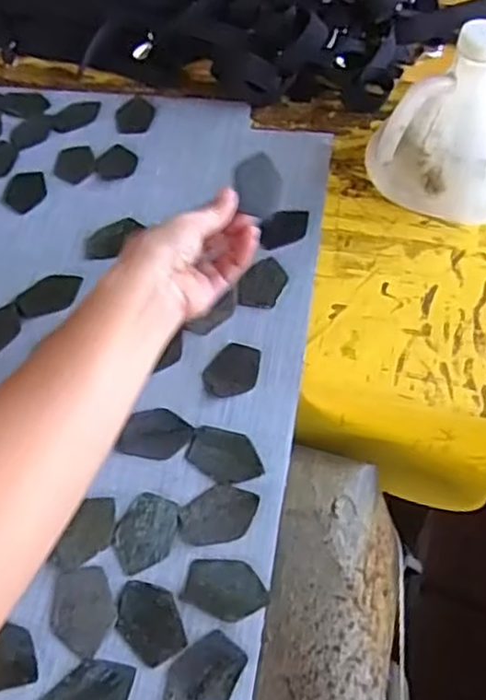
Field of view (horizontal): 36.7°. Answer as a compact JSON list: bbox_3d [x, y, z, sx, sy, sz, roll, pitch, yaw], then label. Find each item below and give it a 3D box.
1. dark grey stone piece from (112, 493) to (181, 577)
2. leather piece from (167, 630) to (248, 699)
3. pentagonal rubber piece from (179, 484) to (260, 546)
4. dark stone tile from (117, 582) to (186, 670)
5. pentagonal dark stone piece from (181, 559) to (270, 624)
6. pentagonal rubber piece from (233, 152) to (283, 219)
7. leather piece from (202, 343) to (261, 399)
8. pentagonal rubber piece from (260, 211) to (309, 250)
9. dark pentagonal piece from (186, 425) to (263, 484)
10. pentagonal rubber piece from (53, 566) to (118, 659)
[{"bbox_3d":[-0.065,0.122,0.488,0.036,0.006,0.052,15,56,13],"label":"dark grey stone piece"},{"bbox_3d":[-0.023,0.198,0.443,0.052,0.004,0.036,-38,61,-22],"label":"leather piece"},{"bbox_3d":[-0.016,0.111,0.495,0.053,0.004,0.037,-31,59,-19],"label":"pentagonal rubber piece"},{"bbox_3d":[-0.059,0.170,0.462,0.037,0.007,0.051,-30,59,-18],"label":"dark stone tile"},{"bbox_3d":[-0.011,0.154,0.472,0.052,0.004,0.036,11,55,9],"label":"pentagonal dark stone piece"},{"bbox_3d":[0.013,-0.121,0.543,0.032,0.009,0.044,-24,96,-2],"label":"pentagonal rubber piece"},{"bbox_3d":[-0.007,0.016,0.558,0.037,0.005,0.053,28,60,20],"label":"leather piece"},{"bbox_3d":[0.037,-0.109,0.646,0.053,0.006,0.033,-24,57,-15],"label":"pentagonal rubber piece"},{"bbox_3d":[-0.012,0.075,0.518,0.052,0.004,0.035,17,69,6],"label":"dark pentagonal piece"},{"bbox_3d":[-0.100,0.165,0.463,0.037,0.008,0.052,-2,54,0],"label":"pentagonal rubber piece"}]

